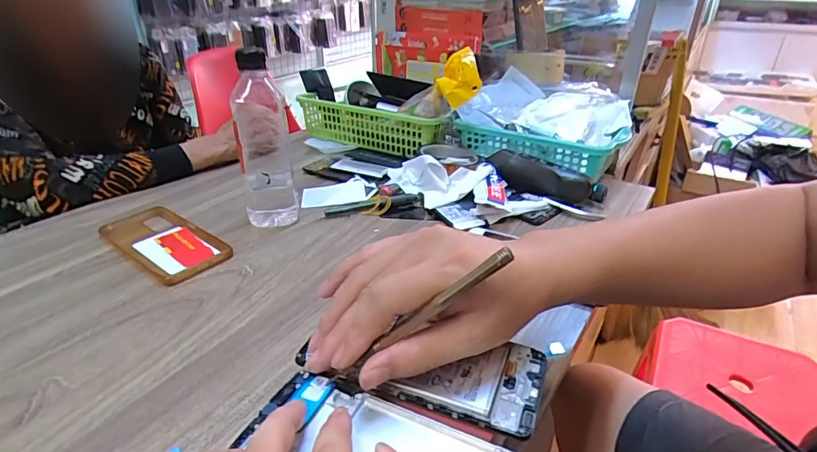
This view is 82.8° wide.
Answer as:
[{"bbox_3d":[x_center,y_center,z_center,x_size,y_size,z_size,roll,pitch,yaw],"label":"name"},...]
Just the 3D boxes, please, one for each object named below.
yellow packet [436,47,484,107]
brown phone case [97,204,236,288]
[{"bbox_3d":[0.066,-0.194,0.606,0.055,0.064,0.036,5,30,9],"label":"yellow packet"},{"bbox_3d":[-0.274,0.016,0.516,0.175,0.008,0.076,22,37,34],"label":"brown phone case"}]

